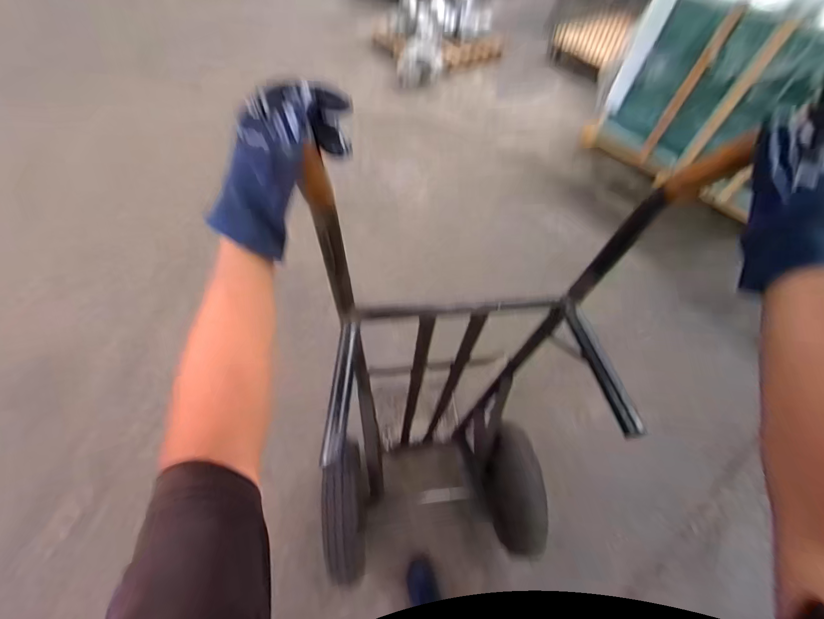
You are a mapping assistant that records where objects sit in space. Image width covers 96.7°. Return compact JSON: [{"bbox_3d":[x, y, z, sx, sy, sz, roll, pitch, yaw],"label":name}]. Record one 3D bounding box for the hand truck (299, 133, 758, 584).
[{"bbox_3d":[0.077,0.310,0.863,0.584,1.157,0.469,-1,57,-5],"label":"hand truck"}]

